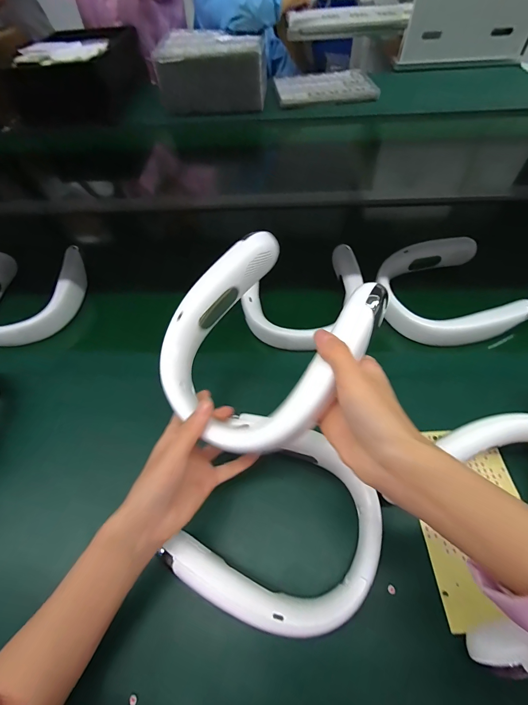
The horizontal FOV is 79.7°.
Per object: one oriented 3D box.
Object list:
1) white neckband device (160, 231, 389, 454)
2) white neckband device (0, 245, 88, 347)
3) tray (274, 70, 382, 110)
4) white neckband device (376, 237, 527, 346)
[{"bbox_3d":[-0.007,-0.011,0.310,0.198,0.045,0.198,36,88,29],"label":"white neckband device"},{"bbox_3d":[-0.418,-0.101,0.551,0.182,0.051,0.184,-4,58,2],"label":"white neckband device"},{"bbox_3d":[0.199,-0.896,1.066,0.321,0.028,0.195,-9,58,-2],"label":"tray"},{"bbox_3d":[0.279,-0.105,0.502,0.199,0.048,0.195,-2,58,3],"label":"white neckband device"}]

